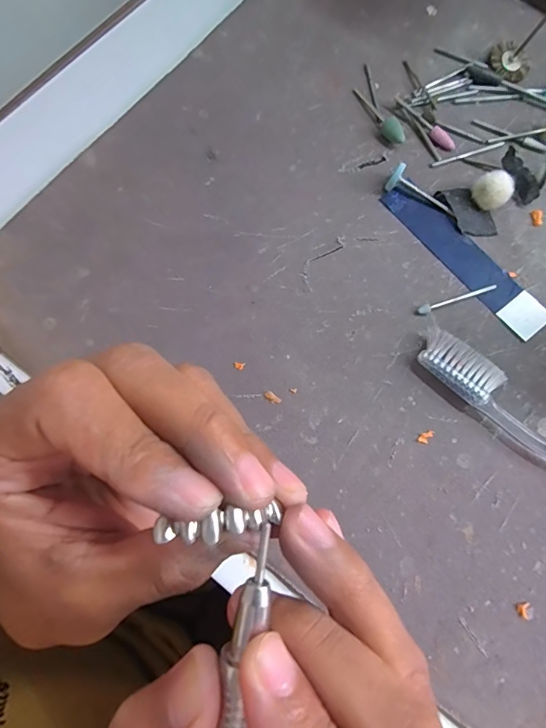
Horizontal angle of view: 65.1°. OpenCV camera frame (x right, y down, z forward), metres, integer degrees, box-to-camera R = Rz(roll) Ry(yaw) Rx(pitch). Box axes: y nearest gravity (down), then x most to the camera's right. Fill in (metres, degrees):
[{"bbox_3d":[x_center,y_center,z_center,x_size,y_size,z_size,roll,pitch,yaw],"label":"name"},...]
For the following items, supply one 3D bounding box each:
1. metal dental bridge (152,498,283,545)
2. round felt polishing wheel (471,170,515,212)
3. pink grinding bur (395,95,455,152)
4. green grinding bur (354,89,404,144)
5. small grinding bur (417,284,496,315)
[{"bbox_3d":[-0.012,0.038,0.104,0.031,0.005,0.006,-1,74,-22],"label":"metal dental bridge"},{"bbox_3d":[0.113,-0.089,0.220,0.018,0.015,0.015,40,79,10],"label":"round felt polishing wheel"},{"bbox_3d":[0.084,-0.135,0.239,0.007,0.005,0.044,-39,79,-9],"label":"pink grinding bur"},{"bbox_3d":[0.059,-0.140,0.238,0.008,0.010,0.045,-24,76,-6],"label":"green grinding bur"},{"bbox_3d":[0.092,-0.033,0.212,0.042,0.004,0.004,-20,76,-5],"label":"small grinding bur"}]

